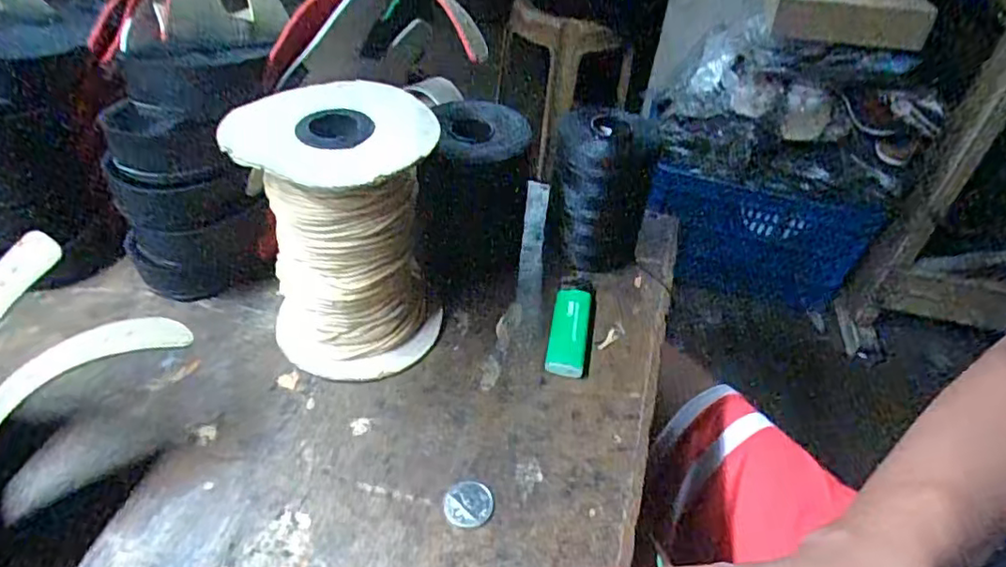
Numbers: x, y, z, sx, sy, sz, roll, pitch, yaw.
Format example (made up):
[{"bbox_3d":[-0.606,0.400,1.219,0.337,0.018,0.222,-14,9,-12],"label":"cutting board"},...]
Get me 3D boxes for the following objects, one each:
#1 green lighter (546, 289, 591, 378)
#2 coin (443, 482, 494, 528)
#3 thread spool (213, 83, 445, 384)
[{"bbox_3d":[0.043,0.031,0.401,0.024,0.014,0.071,10,42,4],"label":"green lighter"},{"bbox_3d":[-0.017,0.111,0.312,0.024,0.004,0.023,2,42,-4],"label":"coin"},{"bbox_3d":[-0.089,-0.027,0.348,0.096,0.145,0.088,3,42,-3],"label":"thread spool"}]

